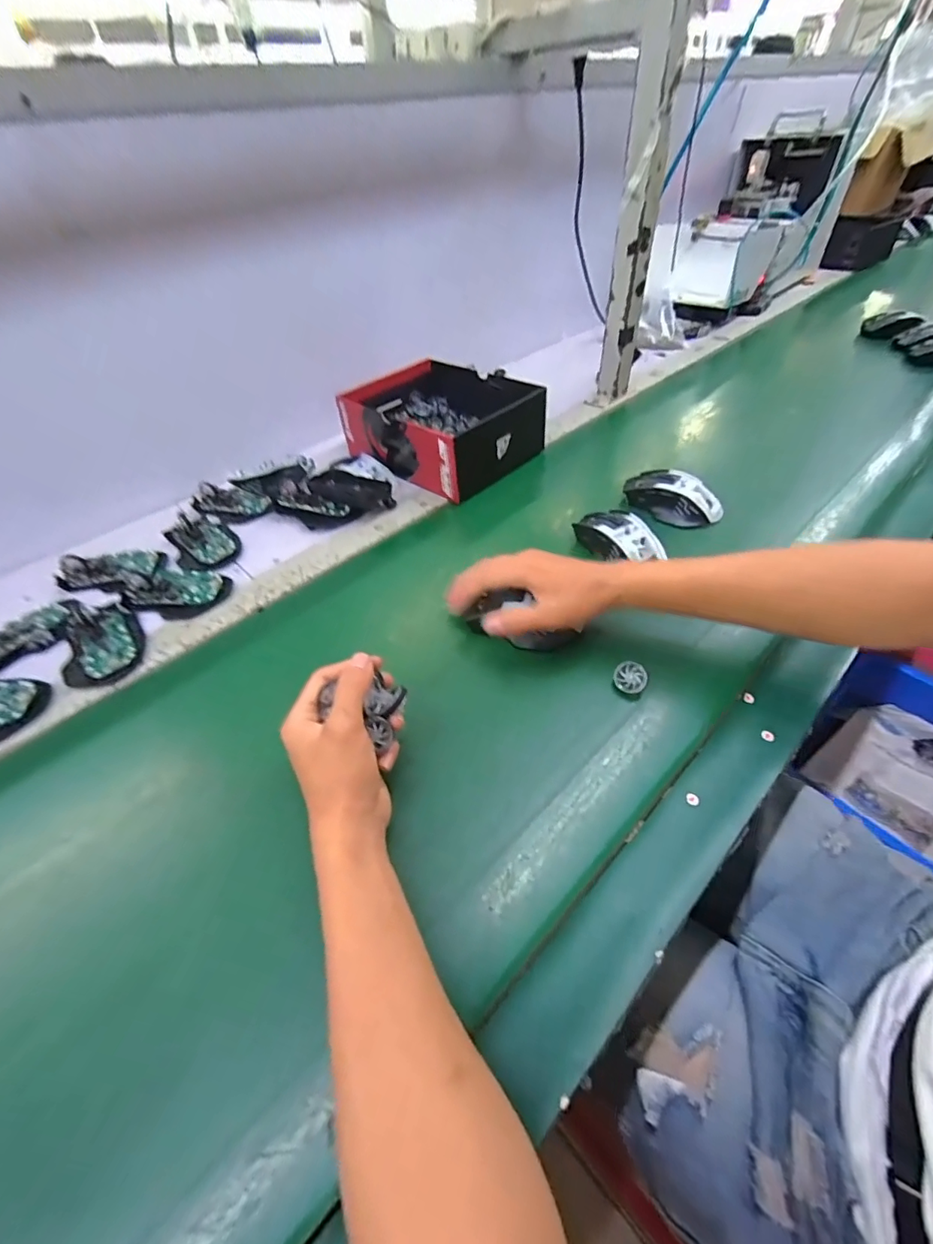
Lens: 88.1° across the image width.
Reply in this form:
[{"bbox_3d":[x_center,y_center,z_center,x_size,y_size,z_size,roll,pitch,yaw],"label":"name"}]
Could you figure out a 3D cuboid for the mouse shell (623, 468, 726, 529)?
[{"bbox_3d":[0.246,-0.152,0.578,0.117,0.038,0.059,31,55,27],"label":"mouse shell"}]

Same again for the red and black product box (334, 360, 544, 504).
[{"bbox_3d":[-0.045,-0.292,0.703,0.262,0.087,0.188,34,56,28],"label":"red and black product box"}]

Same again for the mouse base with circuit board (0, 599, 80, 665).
[{"bbox_3d":[-0.463,0.008,0.491,0.106,0.029,0.064,-32,54,-25],"label":"mouse base with circuit board"}]

